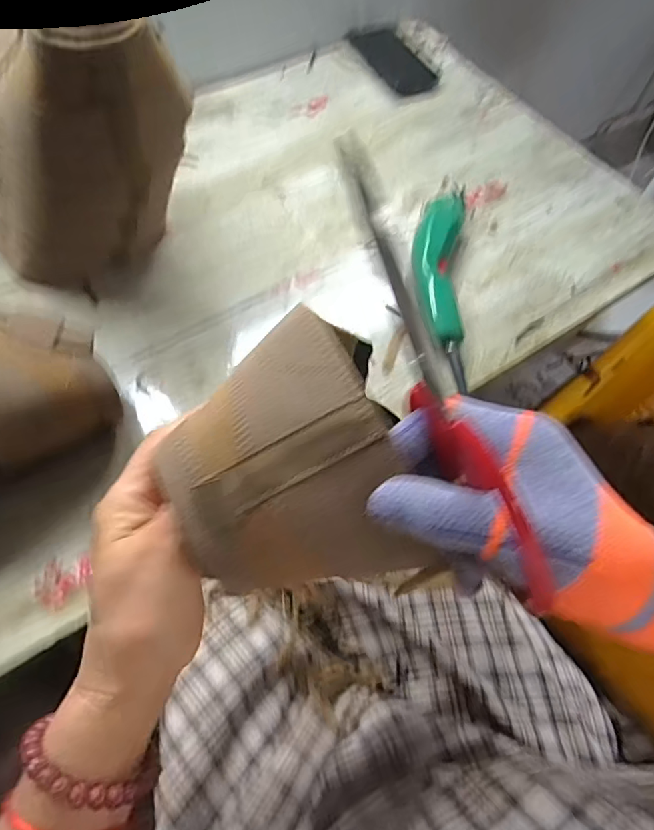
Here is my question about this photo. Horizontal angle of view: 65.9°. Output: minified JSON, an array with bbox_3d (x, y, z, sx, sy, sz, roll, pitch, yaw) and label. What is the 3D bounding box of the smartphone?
[{"bbox_3d":[0.109,-0.568,0.798,0.090,0.011,0.177,-22,65,-14],"label":"smartphone"}]

